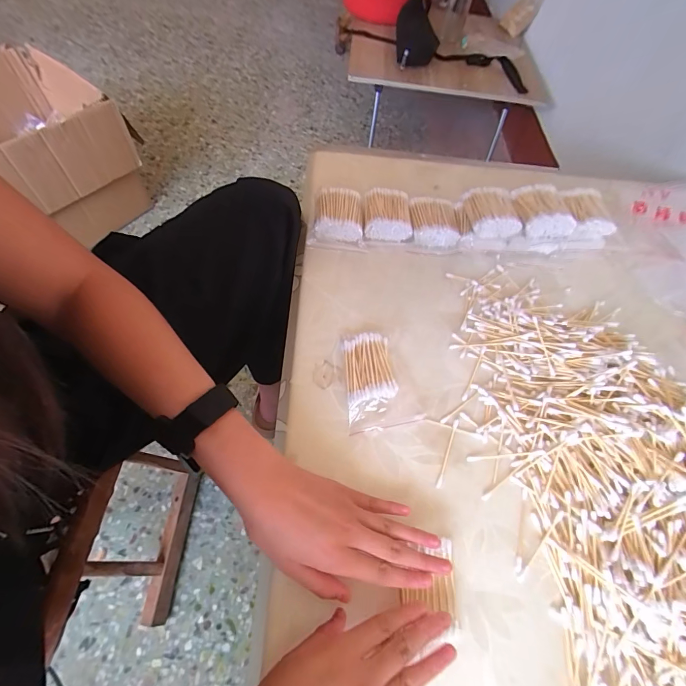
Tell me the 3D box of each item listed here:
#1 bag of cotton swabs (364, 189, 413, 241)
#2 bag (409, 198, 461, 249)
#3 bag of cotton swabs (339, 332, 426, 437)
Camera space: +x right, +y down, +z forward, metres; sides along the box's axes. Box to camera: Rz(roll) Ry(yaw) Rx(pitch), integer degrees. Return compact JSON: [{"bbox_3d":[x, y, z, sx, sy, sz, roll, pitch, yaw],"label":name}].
[{"bbox_3d":[0.058,-0.167,0.474,0.060,0.029,0.072,5,61,-3],"label":"bag of cotton swabs"},{"bbox_3d":[0.120,-0.158,0.475,0.064,0.028,0.074,10,61,-1],"label":"bag"},{"bbox_3d":[0.037,0.037,0.370,0.071,0.017,0.101,-4,62,-8],"label":"bag of cotton swabs"}]

